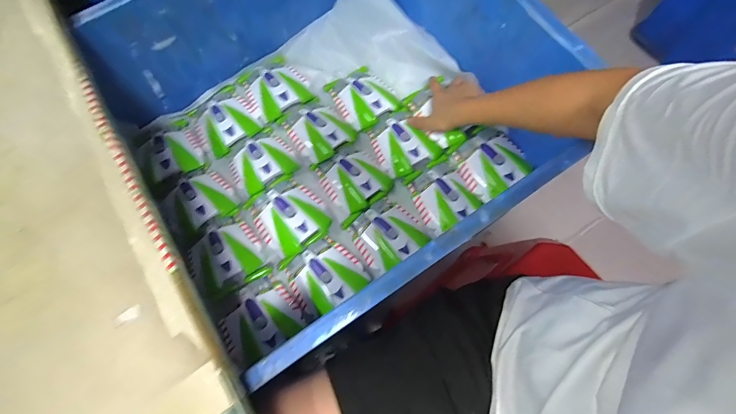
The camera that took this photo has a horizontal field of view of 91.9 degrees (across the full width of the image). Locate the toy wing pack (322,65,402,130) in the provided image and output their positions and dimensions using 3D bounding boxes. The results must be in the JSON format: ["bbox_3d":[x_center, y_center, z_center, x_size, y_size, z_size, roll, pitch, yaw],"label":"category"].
[{"bbox_3d":[-0.009,-0.199,0.623,0.099,0.026,0.120,-32,76,-8],"label":"toy wing pack"}]

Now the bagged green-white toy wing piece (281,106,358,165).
[{"bbox_3d":[-0.083,-0.130,0.599,0.100,0.015,0.091,43,78,12],"label":"bagged green-white toy wing piece"}]

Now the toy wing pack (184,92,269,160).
[{"bbox_3d":[-0.248,-0.151,0.618,0.109,0.023,0.108,-34,76,-9],"label":"toy wing pack"}]

